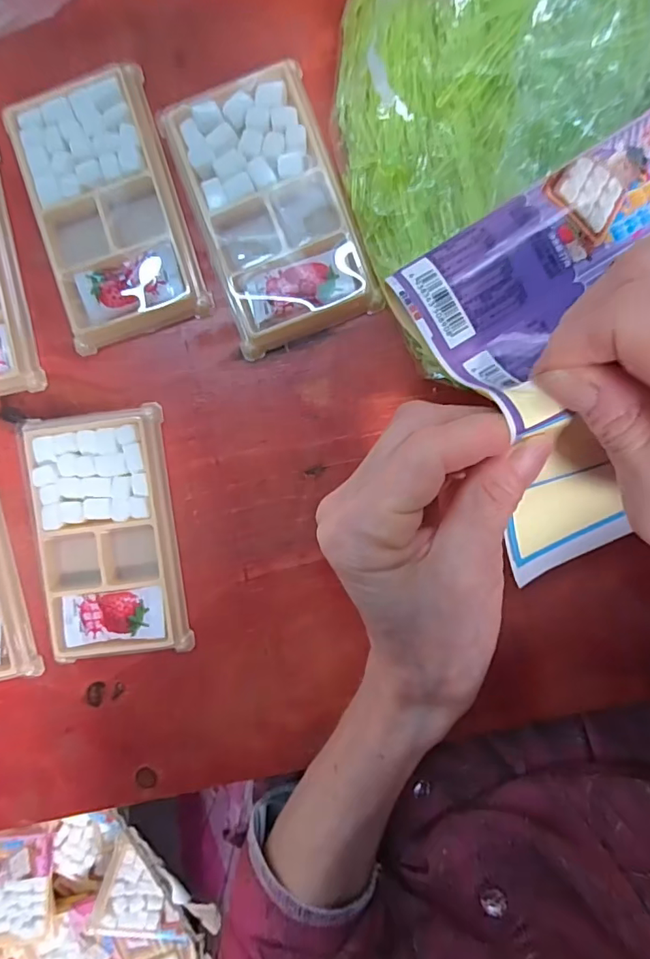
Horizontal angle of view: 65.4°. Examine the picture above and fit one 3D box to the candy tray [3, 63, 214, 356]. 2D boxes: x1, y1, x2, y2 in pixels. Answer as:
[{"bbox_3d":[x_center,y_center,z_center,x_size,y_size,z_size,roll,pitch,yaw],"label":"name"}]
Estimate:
[{"bbox_3d":[-0.117,-0.146,0.273,0.076,0.011,0.132,-17,91,3],"label":"candy tray"}]

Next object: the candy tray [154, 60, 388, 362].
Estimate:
[{"bbox_3d":[-0.028,-0.141,0.269,0.078,0.012,0.132,-21,91,3],"label":"candy tray"}]

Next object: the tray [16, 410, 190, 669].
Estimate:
[{"bbox_3d":[-0.121,0.030,0.280,0.075,0.013,0.133,-7,92,3],"label":"tray"}]

